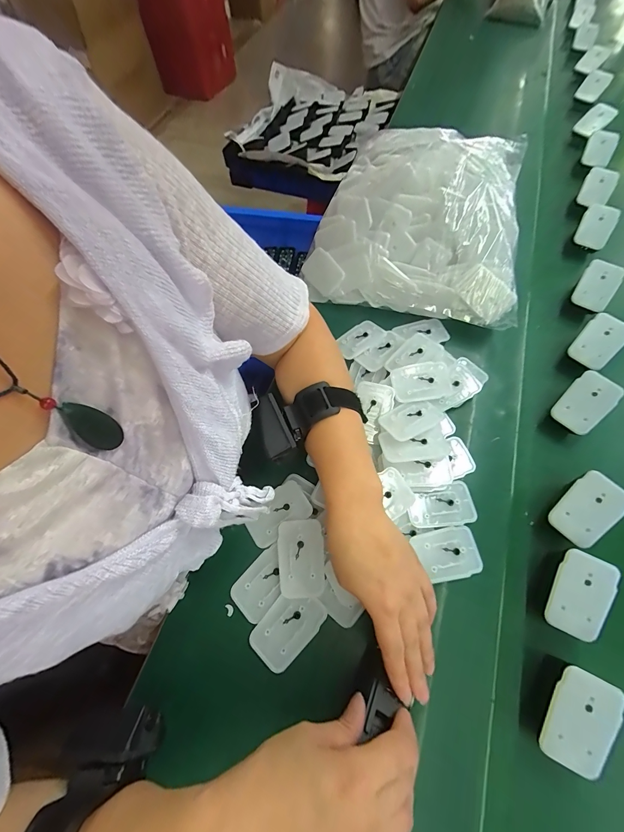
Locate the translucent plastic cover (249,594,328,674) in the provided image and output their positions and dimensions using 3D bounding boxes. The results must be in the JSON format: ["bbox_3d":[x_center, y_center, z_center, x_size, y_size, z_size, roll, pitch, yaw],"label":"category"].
[{"bbox_3d":[-0.023,0.198,0.296,0.045,0.004,0.067,38,76,15],"label":"translucent plastic cover"}]

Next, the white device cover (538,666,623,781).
[{"bbox_3d":[0.204,0.231,0.239,0.042,0.005,0.067,22,85,17],"label":"white device cover"}]

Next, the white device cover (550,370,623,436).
[{"bbox_3d":[0.304,-0.015,0.351,0.044,0.008,0.065,43,100,21],"label":"white device cover"}]

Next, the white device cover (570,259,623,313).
[{"bbox_3d":[0.376,-0.172,0.417,0.042,0.010,0.060,30,103,27],"label":"white device cover"}]

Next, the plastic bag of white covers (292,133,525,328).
[{"bbox_3d":[0.158,-0.289,0.455,0.280,0.104,0.292,16,68,10],"label":"plastic bag of white covers"}]

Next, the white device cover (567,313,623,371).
[{"bbox_3d":[0.347,-0.090,0.382,0.045,0.006,0.063,38,96,15],"label":"white device cover"}]

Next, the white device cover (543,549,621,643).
[{"bbox_3d":[0.232,0.155,0.273,0.042,0.004,0.068,23,88,17],"label":"white device cover"}]

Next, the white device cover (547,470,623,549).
[{"bbox_3d":[0.265,0.089,0.304,0.044,0.006,0.067,40,93,18],"label":"white device cover"}]

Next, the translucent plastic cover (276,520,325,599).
[{"bbox_3d":[-0.011,0.141,0.316,0.045,0.008,0.068,-4,66,1],"label":"translucent plastic cover"}]

